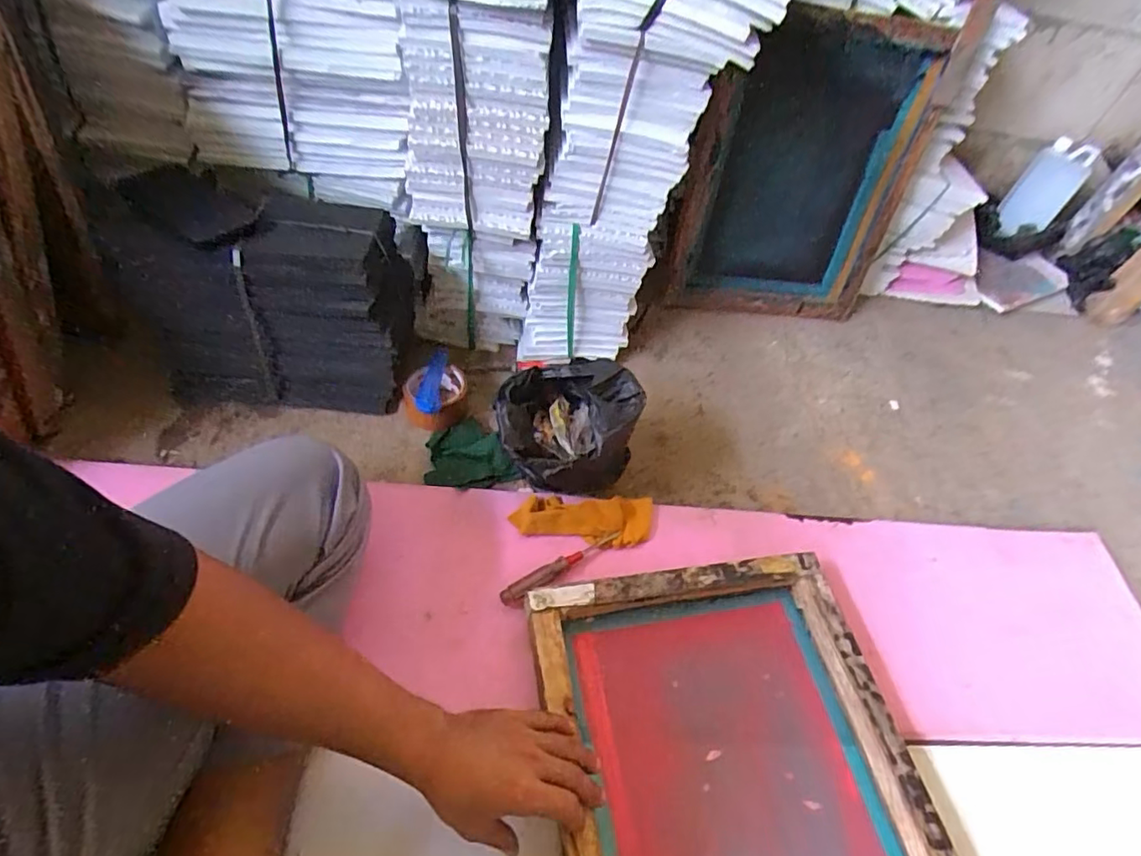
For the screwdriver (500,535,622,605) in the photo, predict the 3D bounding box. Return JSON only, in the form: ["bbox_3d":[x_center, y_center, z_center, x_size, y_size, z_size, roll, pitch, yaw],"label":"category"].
[{"bbox_3d":[-0.010,0.167,0.699,0.168,0.015,0.020,-26,60,-26],"label":"screwdriver"}]

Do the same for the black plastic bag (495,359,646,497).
[{"bbox_3d":[-0.003,0.005,0.754,0.183,0.147,0.140,-4,52,-12],"label":"black plastic bag"}]

